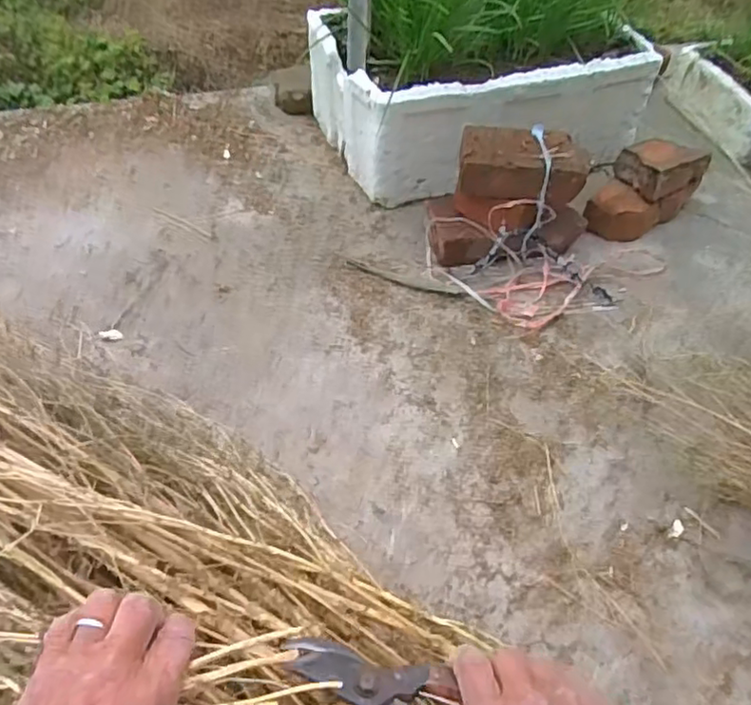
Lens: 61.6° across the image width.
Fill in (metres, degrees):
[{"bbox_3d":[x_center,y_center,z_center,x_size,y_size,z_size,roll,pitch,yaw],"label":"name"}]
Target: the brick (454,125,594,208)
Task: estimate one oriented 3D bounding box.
[{"bbox_3d":[0.207,-0.269,0.902,0.177,0.055,0.117,3,50,3],"label":"brick"}]

